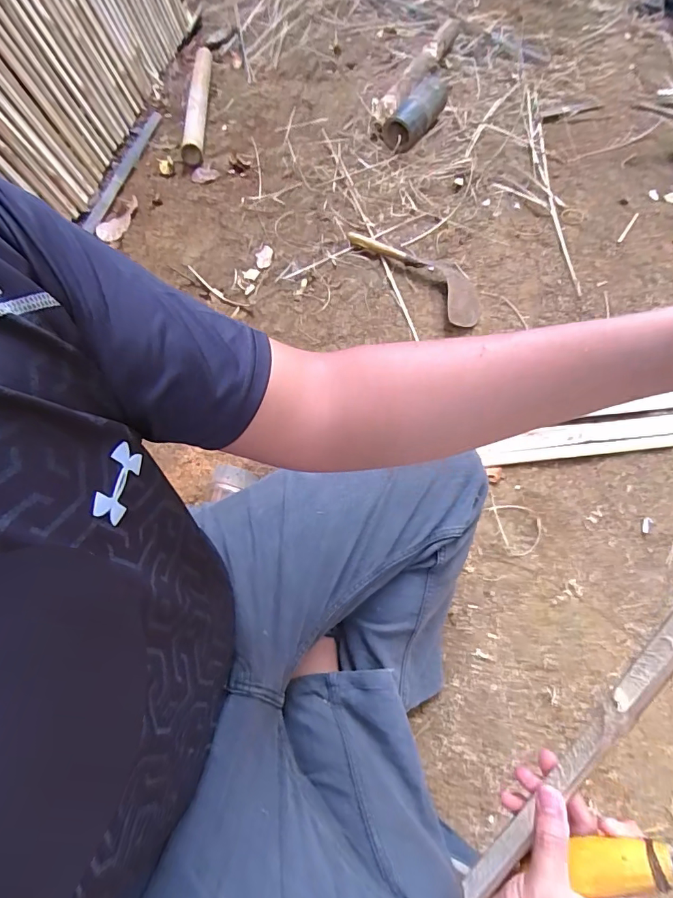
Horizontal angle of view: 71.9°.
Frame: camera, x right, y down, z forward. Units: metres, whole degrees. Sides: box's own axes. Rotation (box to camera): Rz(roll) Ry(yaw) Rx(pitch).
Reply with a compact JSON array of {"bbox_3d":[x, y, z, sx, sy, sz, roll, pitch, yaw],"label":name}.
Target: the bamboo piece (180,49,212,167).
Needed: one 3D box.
[{"bbox_3d":[-0.432,-1.069,1.443,0.064,0.053,0.613,-5,62,0],"label":"bamboo piece"}]

